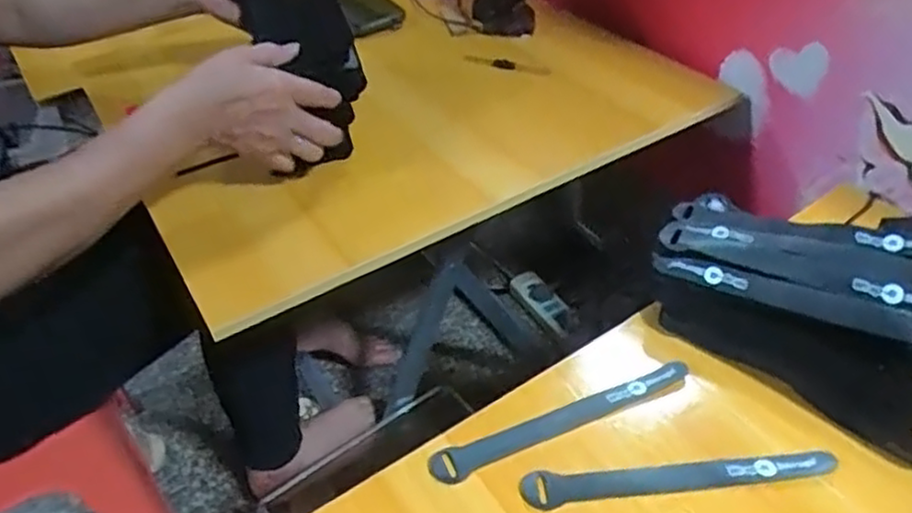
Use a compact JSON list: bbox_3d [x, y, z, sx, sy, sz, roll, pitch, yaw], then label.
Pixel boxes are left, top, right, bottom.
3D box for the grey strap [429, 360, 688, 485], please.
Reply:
[{"bbox_3d":[0.075,0.111,0.486,0.193,0.005,0.023,-19,43,-15],"label":"grey strap"}]

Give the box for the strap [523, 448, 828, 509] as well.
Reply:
[{"bbox_3d":[0.142,0.141,0.449,0.196,0.005,0.022,-6,41,0],"label":"strap"}]

